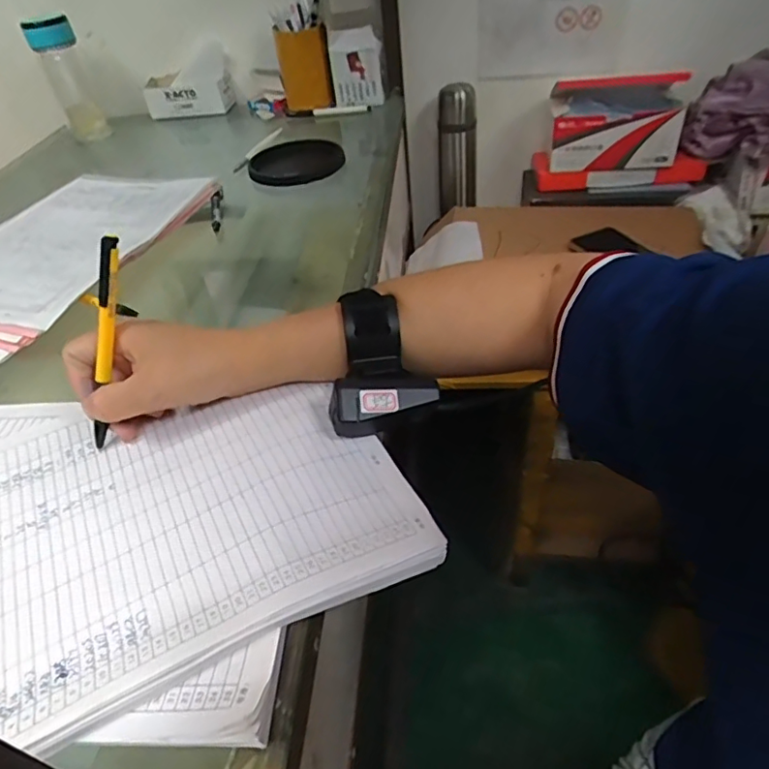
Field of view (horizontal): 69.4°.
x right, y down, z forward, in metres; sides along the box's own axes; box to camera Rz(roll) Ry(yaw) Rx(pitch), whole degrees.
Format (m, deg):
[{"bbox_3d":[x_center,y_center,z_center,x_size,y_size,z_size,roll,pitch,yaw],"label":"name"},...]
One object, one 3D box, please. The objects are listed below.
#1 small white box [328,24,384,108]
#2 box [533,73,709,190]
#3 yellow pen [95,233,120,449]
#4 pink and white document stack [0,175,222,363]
[{"bbox_3d":[-0.040,-0.478,0.836,0.071,0.105,0.021,-9,43,-1],"label":"small white box"},{"bbox_3d":[0.382,-0.405,0.889,0.256,0.158,0.062,1,44,10],"label":"box"},{"bbox_3d":[-0.173,-0.024,0.345,0.009,0.135,0.011,19,17,25],"label":"yellow pen"},{"bbox_3d":[-0.355,-0.153,0.599,0.238,0.019,0.330,12,47,20],"label":"pink and white document stack"}]

